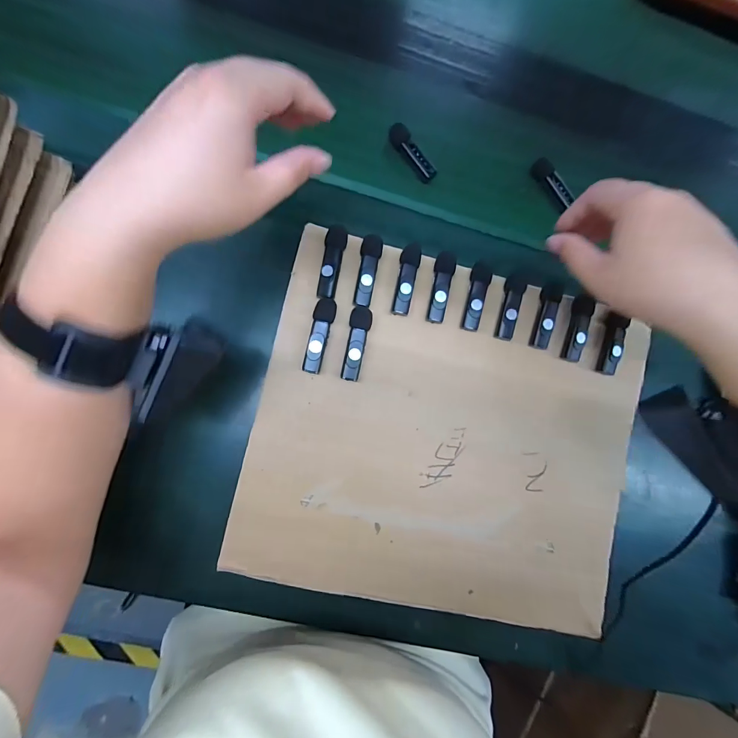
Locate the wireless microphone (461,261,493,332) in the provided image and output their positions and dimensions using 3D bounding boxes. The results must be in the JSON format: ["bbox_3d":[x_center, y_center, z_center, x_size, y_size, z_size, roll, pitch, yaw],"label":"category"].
[{"bbox_3d":[0.100,-0.068,0.335,0.018,0.010,0.065,11,84,-5],"label":"wireless microphone"}]

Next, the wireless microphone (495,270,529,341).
[{"bbox_3d":[0.132,-0.062,0.340,0.019,0.009,0.070,18,84,-4],"label":"wireless microphone"}]

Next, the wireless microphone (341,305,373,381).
[{"bbox_3d":[-0.011,-0.023,0.319,0.018,0.011,0.066,12,84,-5],"label":"wireless microphone"}]

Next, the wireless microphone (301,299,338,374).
[{"bbox_3d":[-0.043,-0.030,0.316,0.018,0.013,0.066,12,84,-5],"label":"wireless microphone"}]

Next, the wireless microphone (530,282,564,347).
[{"bbox_3d":[0.166,-0.050,0.342,0.016,0.015,0.062,13,84,-5],"label":"wireless microphone"}]

